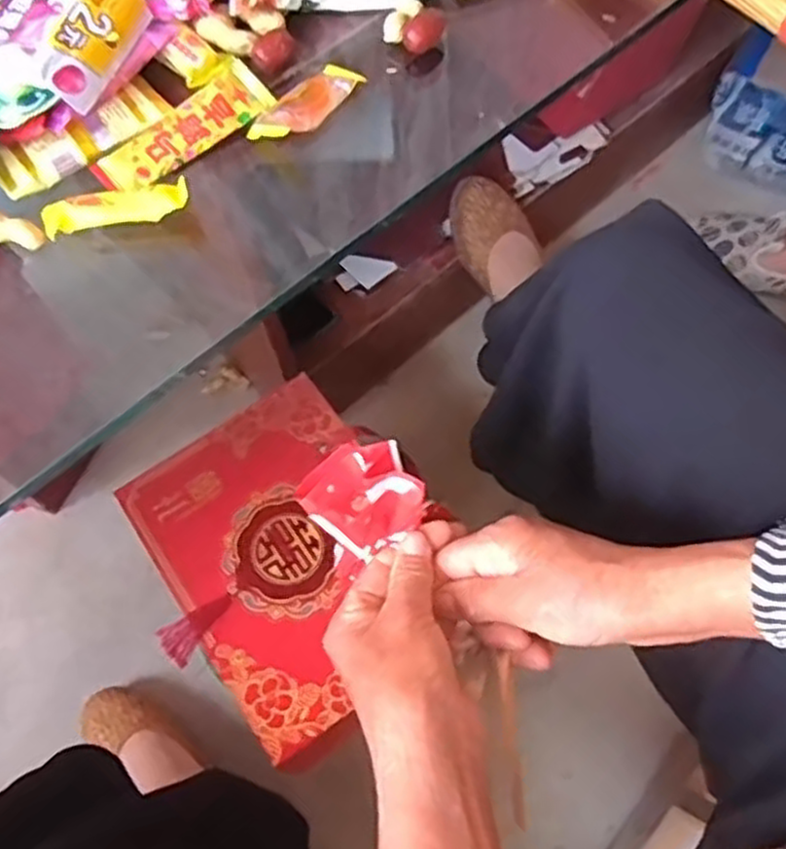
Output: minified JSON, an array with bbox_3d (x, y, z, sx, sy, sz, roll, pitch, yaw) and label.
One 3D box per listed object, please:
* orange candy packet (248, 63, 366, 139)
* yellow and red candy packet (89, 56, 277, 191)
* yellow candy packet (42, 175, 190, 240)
[{"bbox_3d":[-0.049,-0.186,0.442,0.030,0.007,0.072,37,72,20],"label":"orange candy packet"},{"bbox_3d":[-0.119,-0.168,0.436,0.105,0.015,0.034,-39,67,-14],"label":"yellow and red candy packet"},{"bbox_3d":[-0.150,-0.118,0.410,0.079,0.011,0.019,-12,63,-1],"label":"yellow candy packet"}]

